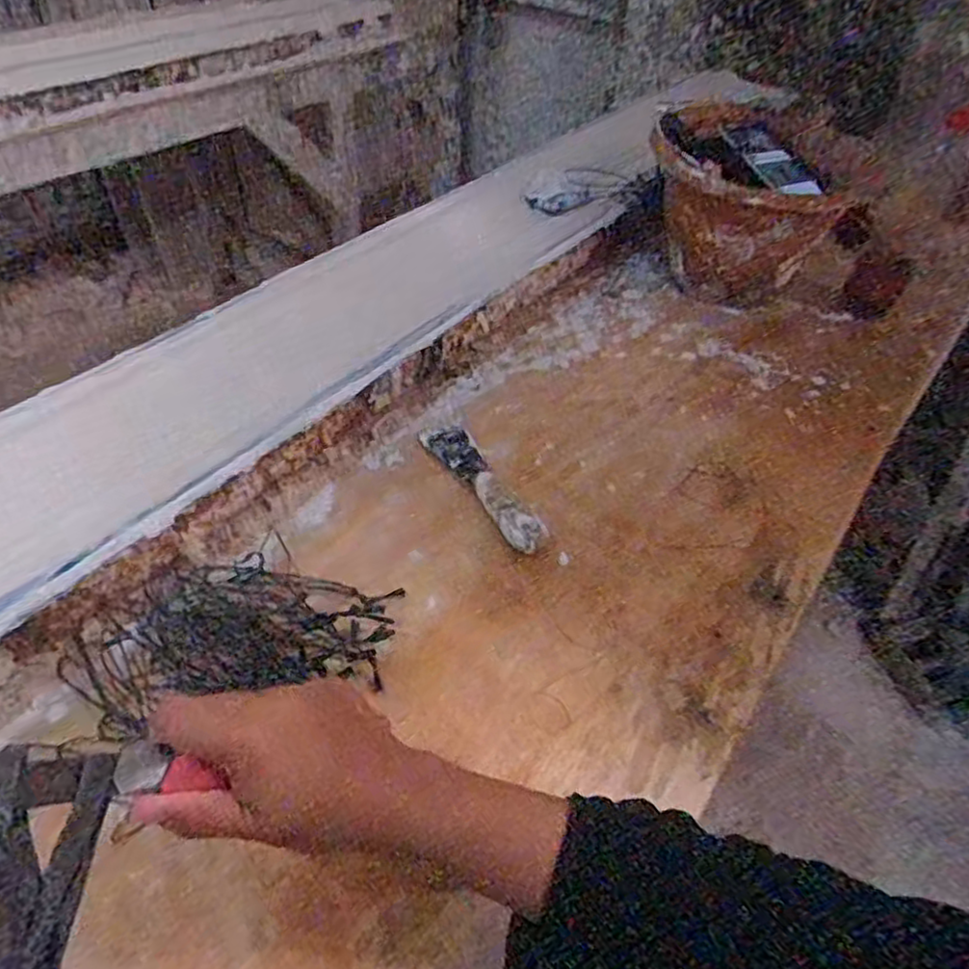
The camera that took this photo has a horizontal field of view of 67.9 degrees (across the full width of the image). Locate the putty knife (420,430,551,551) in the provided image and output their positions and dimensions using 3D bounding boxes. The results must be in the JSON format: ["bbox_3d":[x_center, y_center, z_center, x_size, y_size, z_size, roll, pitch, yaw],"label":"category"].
[{"bbox_3d":[-0.001,-0.004,0.621,0.036,0.019,0.172,-22,51,-24],"label":"putty knife"}]

